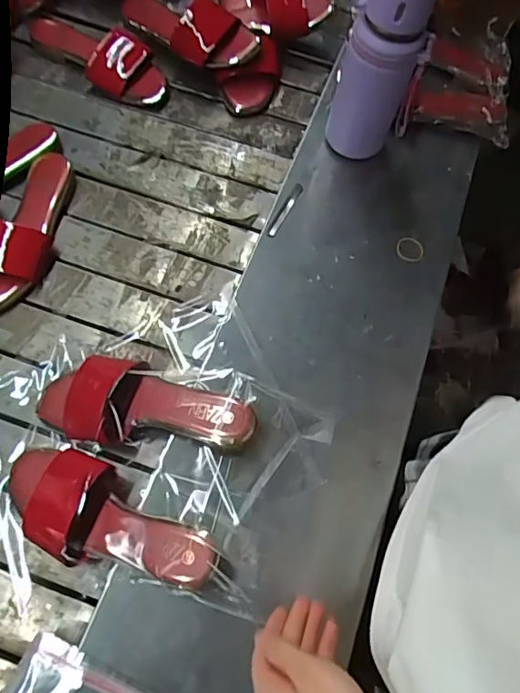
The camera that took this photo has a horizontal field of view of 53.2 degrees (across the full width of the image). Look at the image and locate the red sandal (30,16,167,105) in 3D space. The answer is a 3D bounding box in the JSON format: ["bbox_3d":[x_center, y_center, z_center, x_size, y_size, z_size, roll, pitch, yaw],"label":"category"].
[{"bbox_3d":[-0.236,-0.448,0.771,0.237,0.039,0.096,38,70,13],"label":"red sandal"}]

